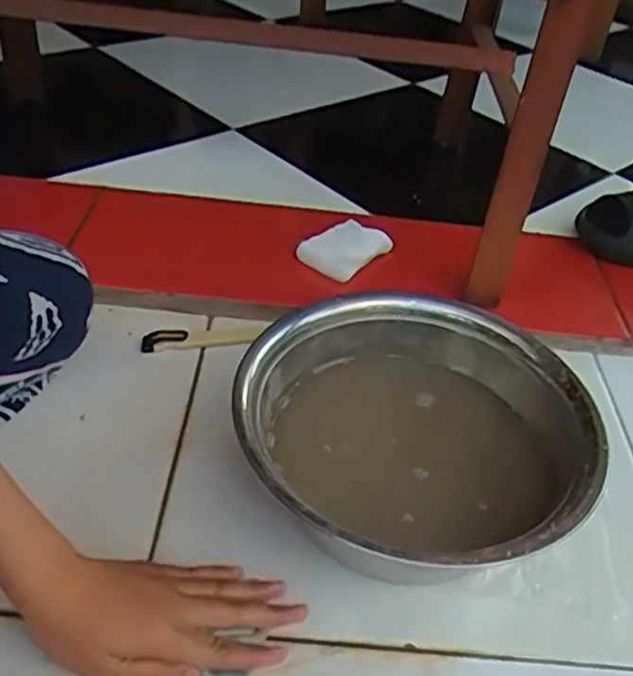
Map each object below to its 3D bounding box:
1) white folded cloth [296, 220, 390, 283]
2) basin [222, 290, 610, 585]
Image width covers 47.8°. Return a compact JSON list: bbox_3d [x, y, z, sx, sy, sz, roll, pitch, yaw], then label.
[{"bbox_3d":[0.034,-0.101,0.795,0.073,0.020,0.101,29,45,26],"label":"white folded cloth"},{"bbox_3d":[0.076,0.076,0.549,0.251,0.084,0.255,3,40,-3],"label":"basin"}]

